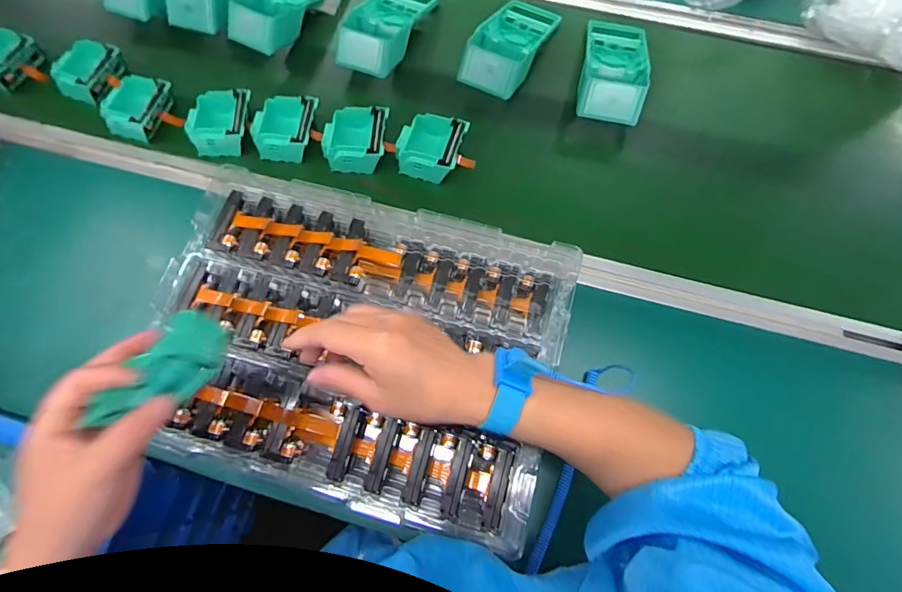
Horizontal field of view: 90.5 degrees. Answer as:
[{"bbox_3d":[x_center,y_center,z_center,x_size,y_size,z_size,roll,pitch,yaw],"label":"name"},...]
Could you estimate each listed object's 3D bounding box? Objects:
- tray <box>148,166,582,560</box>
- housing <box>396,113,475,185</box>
[{"bbox_3d":[-0.092,0.043,0.424,0.377,0.041,0.282,15,71,6],"label":"tray"},{"bbox_3d":[-0.019,-0.180,0.562,0.094,0.043,0.075,13,71,5],"label":"housing"}]

